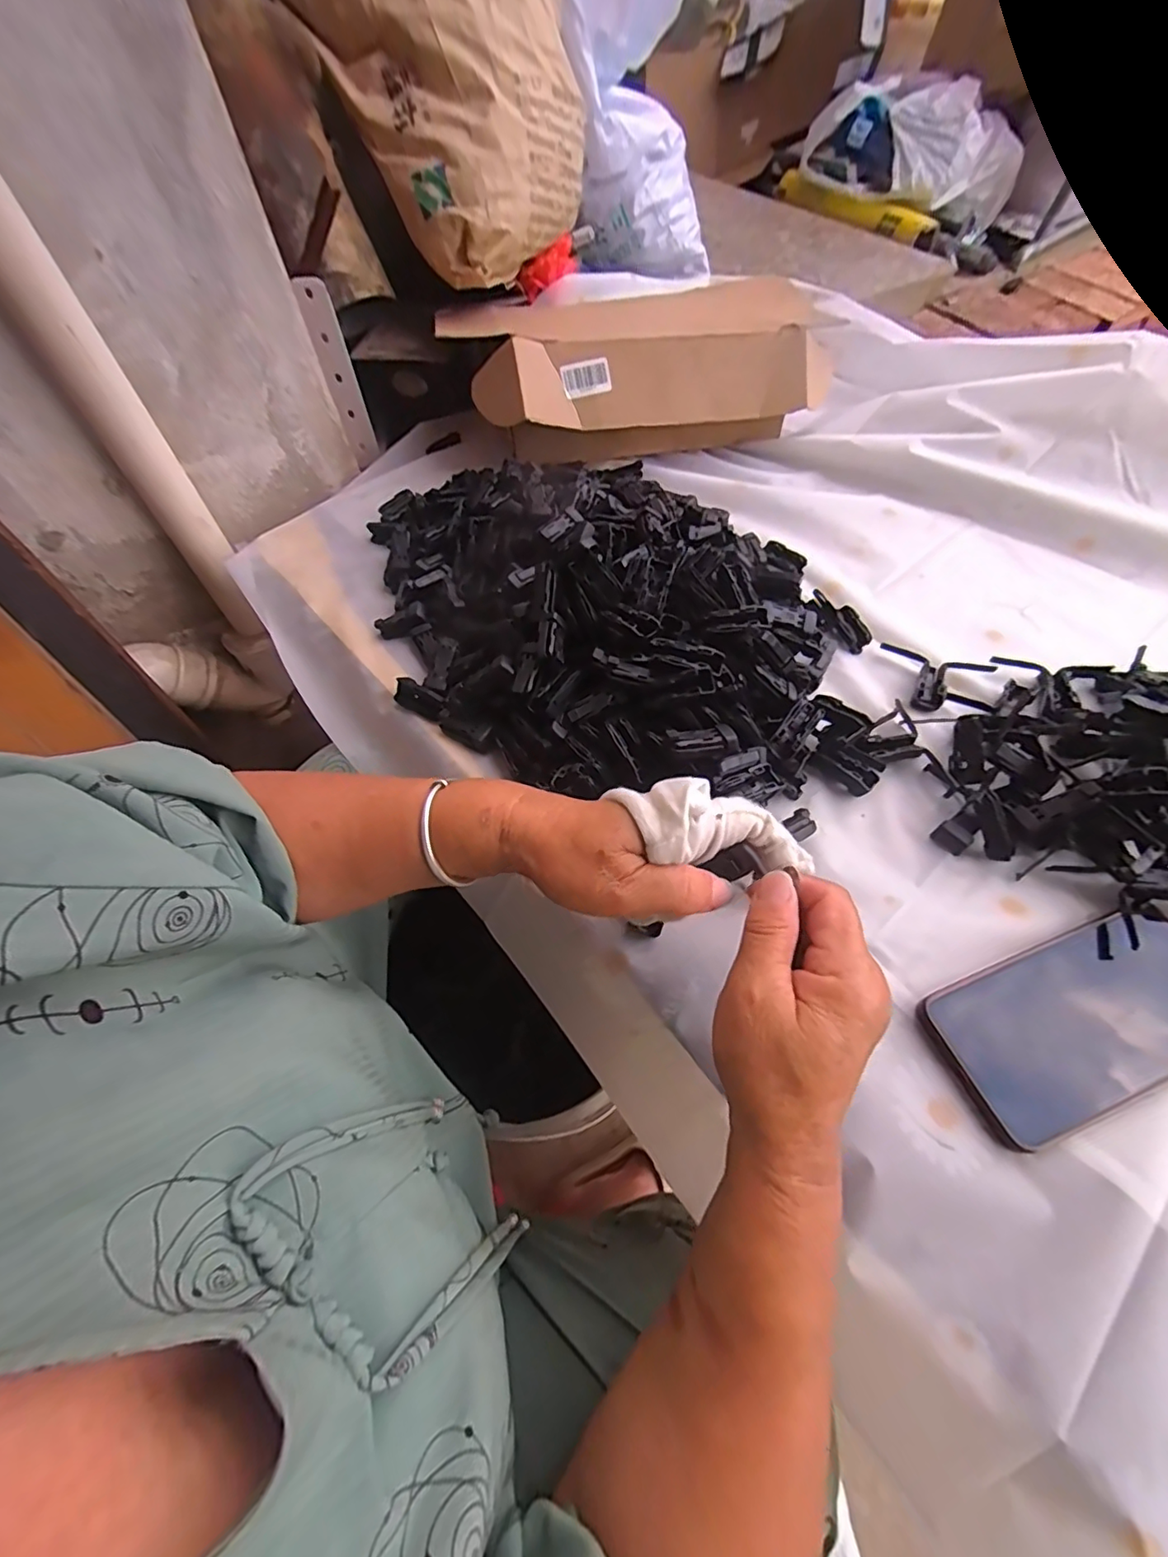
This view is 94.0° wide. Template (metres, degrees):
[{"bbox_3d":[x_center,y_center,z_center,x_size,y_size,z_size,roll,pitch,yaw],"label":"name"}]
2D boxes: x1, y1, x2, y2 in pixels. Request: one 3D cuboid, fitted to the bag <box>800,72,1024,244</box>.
[{"bbox_3d":[0.704,-1.356,1.184,0.416,0.181,0.214,33,66,19],"label":"bag"}]

